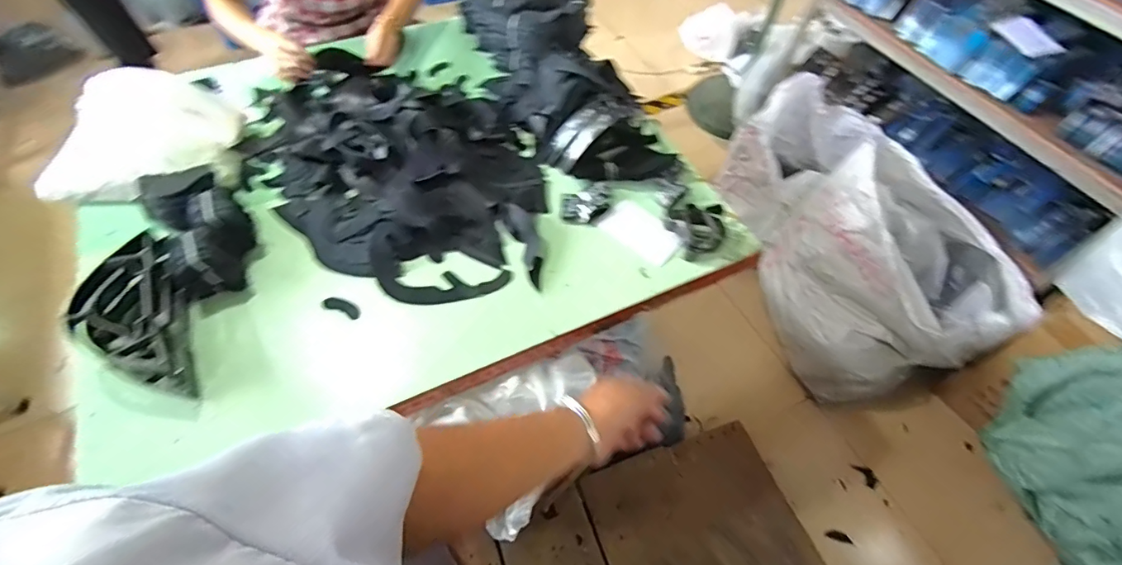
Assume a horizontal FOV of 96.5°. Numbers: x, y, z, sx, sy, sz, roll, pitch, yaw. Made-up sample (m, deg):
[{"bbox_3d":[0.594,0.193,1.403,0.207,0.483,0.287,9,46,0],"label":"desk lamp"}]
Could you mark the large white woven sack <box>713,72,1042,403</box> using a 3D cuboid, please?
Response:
[{"bbox_3d":[0.951,-0.144,1.617,0.552,0.514,0.903,-17,66,-9],"label":"large white woven sack"}]

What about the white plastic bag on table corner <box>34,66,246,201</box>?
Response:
[{"bbox_3d":[-0.844,-0.289,1.009,0.269,0.152,0.341,16,65,5],"label":"white plastic bag on table corner"}]

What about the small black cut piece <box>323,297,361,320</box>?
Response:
[{"bbox_3d":[-0.386,0.043,0.884,0.067,0.005,0.025,23,75,-3],"label":"small black cut piece"}]

